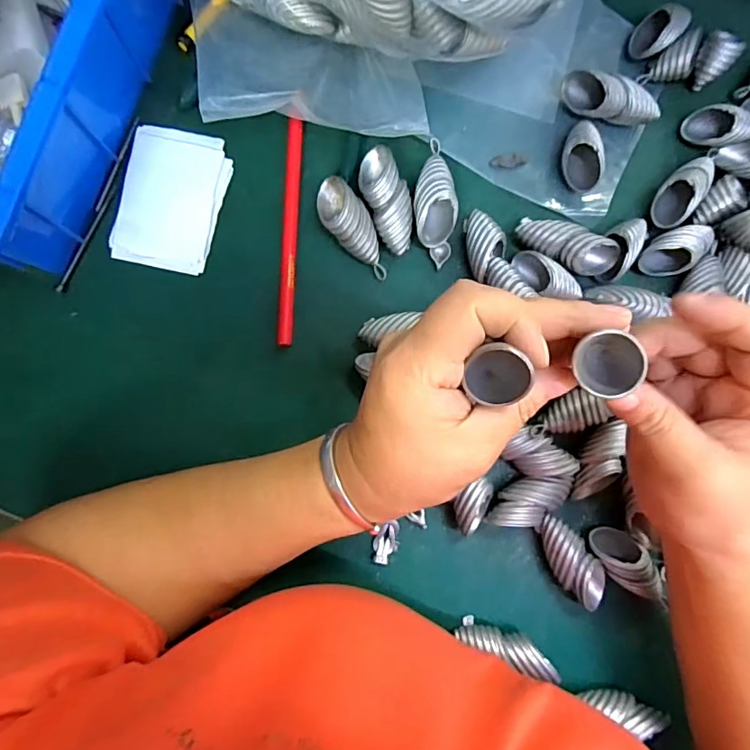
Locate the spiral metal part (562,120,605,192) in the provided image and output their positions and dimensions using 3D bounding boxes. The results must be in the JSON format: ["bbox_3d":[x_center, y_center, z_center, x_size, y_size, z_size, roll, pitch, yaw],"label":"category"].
[{"bbox_3d":[0.136,-0.146,0.332,0.022,0.022,0.043,-7,88,-5],"label":"spiral metal part"}]

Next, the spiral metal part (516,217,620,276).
[{"bbox_3d":[0.125,-0.083,0.326,0.066,0.023,0.025,20,86,-3],"label":"spiral metal part"}]

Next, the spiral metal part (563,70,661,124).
[{"bbox_3d":[0.157,-0.182,0.334,0.065,0.028,0.021,17,87,-4],"label":"spiral metal part"}]

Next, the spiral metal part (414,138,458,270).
[{"bbox_3d":[0.038,-0.112,0.321,0.027,0.026,0.078,-3,88,-5],"label":"spiral metal part"}]

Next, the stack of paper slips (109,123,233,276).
[{"bbox_3d":[-0.128,-0.112,0.315,0.061,0.006,0.088,11,87,-4],"label":"stack of paper slips"}]

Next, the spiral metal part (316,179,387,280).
[{"bbox_3d":[-0.014,-0.092,0.312,0.025,0.021,0.068,-36,91,-5],"label":"spiral metal part"}]

